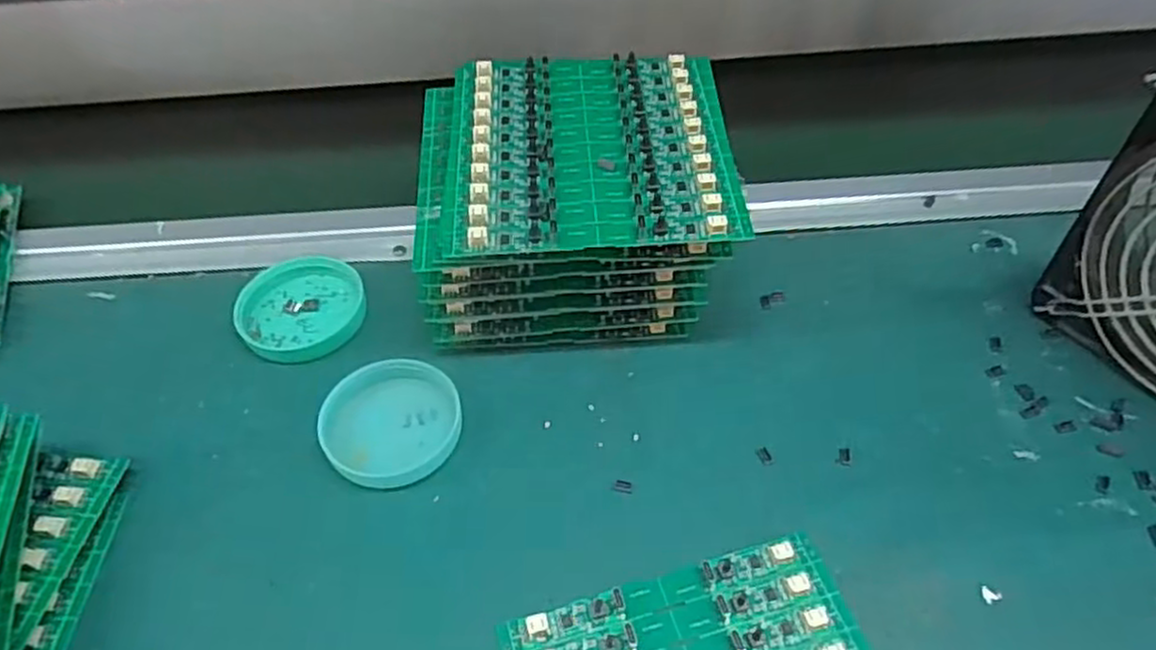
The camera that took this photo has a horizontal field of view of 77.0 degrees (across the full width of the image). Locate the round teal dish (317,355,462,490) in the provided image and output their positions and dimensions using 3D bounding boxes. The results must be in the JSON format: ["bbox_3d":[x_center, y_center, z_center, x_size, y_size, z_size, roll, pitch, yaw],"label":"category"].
[{"bbox_3d":[-0.089,0.045,0.348,0.063,0.011,0.065,-1,49,1],"label":"round teal dish"}]

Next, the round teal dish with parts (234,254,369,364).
[{"bbox_3d":[-0.152,-0.012,0.396,0.063,0.010,0.067,-1,49,1],"label":"round teal dish with parts"}]

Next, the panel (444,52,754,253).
[{"bbox_3d":[0.009,-0.091,0.357,0.131,0.013,0.137,-3,49,0],"label":"panel"}]

